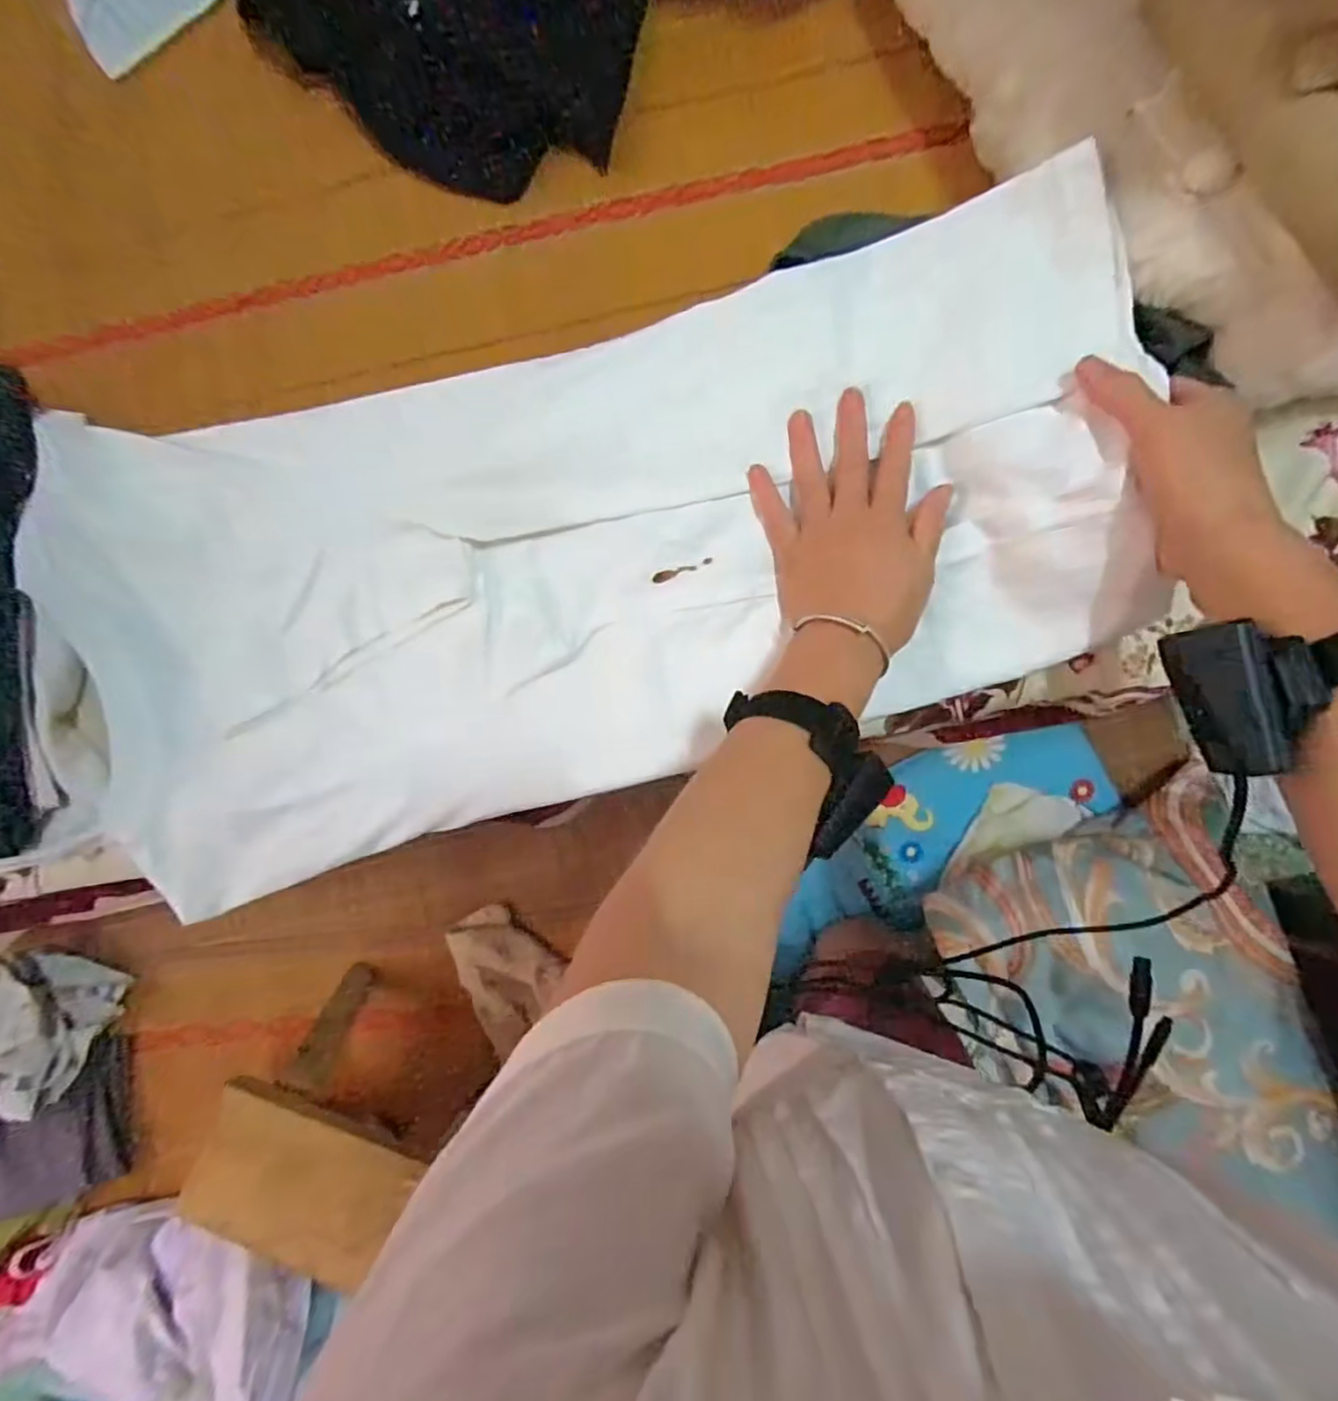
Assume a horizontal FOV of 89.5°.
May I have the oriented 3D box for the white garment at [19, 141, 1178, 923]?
[{"bbox_3d":[-0.059,-0.082,0.442,0.668,0.059,0.305,-11,94,4],"label":"white garment"}]

